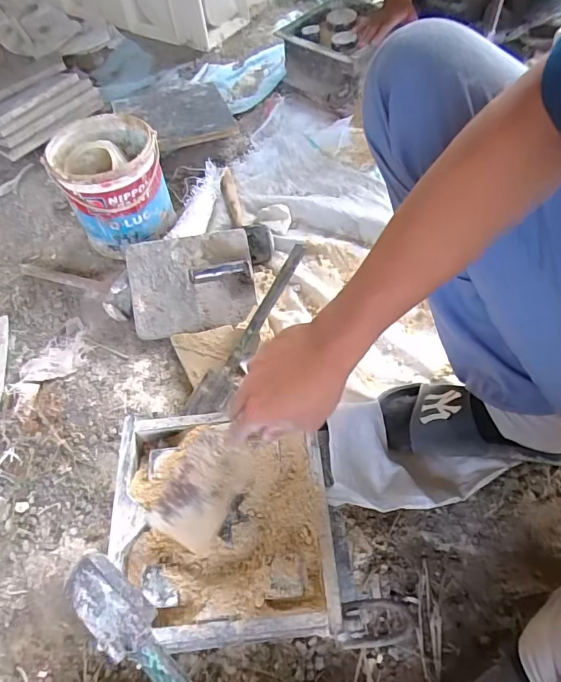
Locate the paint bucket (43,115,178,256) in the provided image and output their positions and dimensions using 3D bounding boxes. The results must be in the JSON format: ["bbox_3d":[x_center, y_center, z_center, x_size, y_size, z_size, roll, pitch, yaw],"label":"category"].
[{"bbox_3d":[-0.300,-0.281,0.849,0.175,0.190,0.175,-4,58,6],"label":"paint bucket"}]

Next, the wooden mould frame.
[{"bbox_3d":[-0.063,0.186,0.488,0.226,0.042,0.227,-6,57,4],"label":"wooden mould frame"}]

